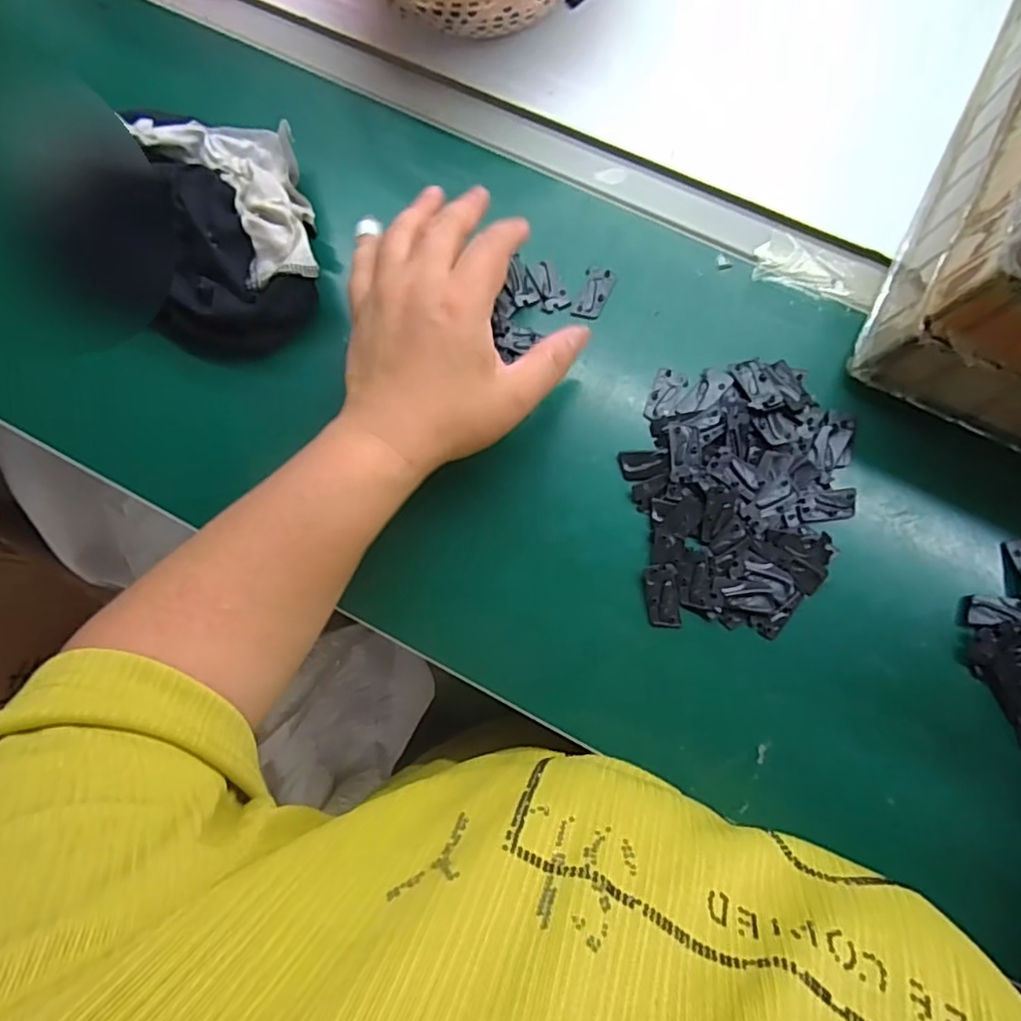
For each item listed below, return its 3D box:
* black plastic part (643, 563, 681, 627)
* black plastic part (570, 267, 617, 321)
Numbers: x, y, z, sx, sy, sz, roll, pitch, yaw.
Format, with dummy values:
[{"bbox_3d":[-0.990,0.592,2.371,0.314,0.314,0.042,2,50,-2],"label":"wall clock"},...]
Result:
[{"bbox_3d":[0.085,0.048,0.352,0.017,0.005,0.034,-6,81,3],"label":"black plastic part"},{"bbox_3d":[0.052,-0.135,0.388,0.018,0.004,0.034,18,83,6],"label":"black plastic part"}]

